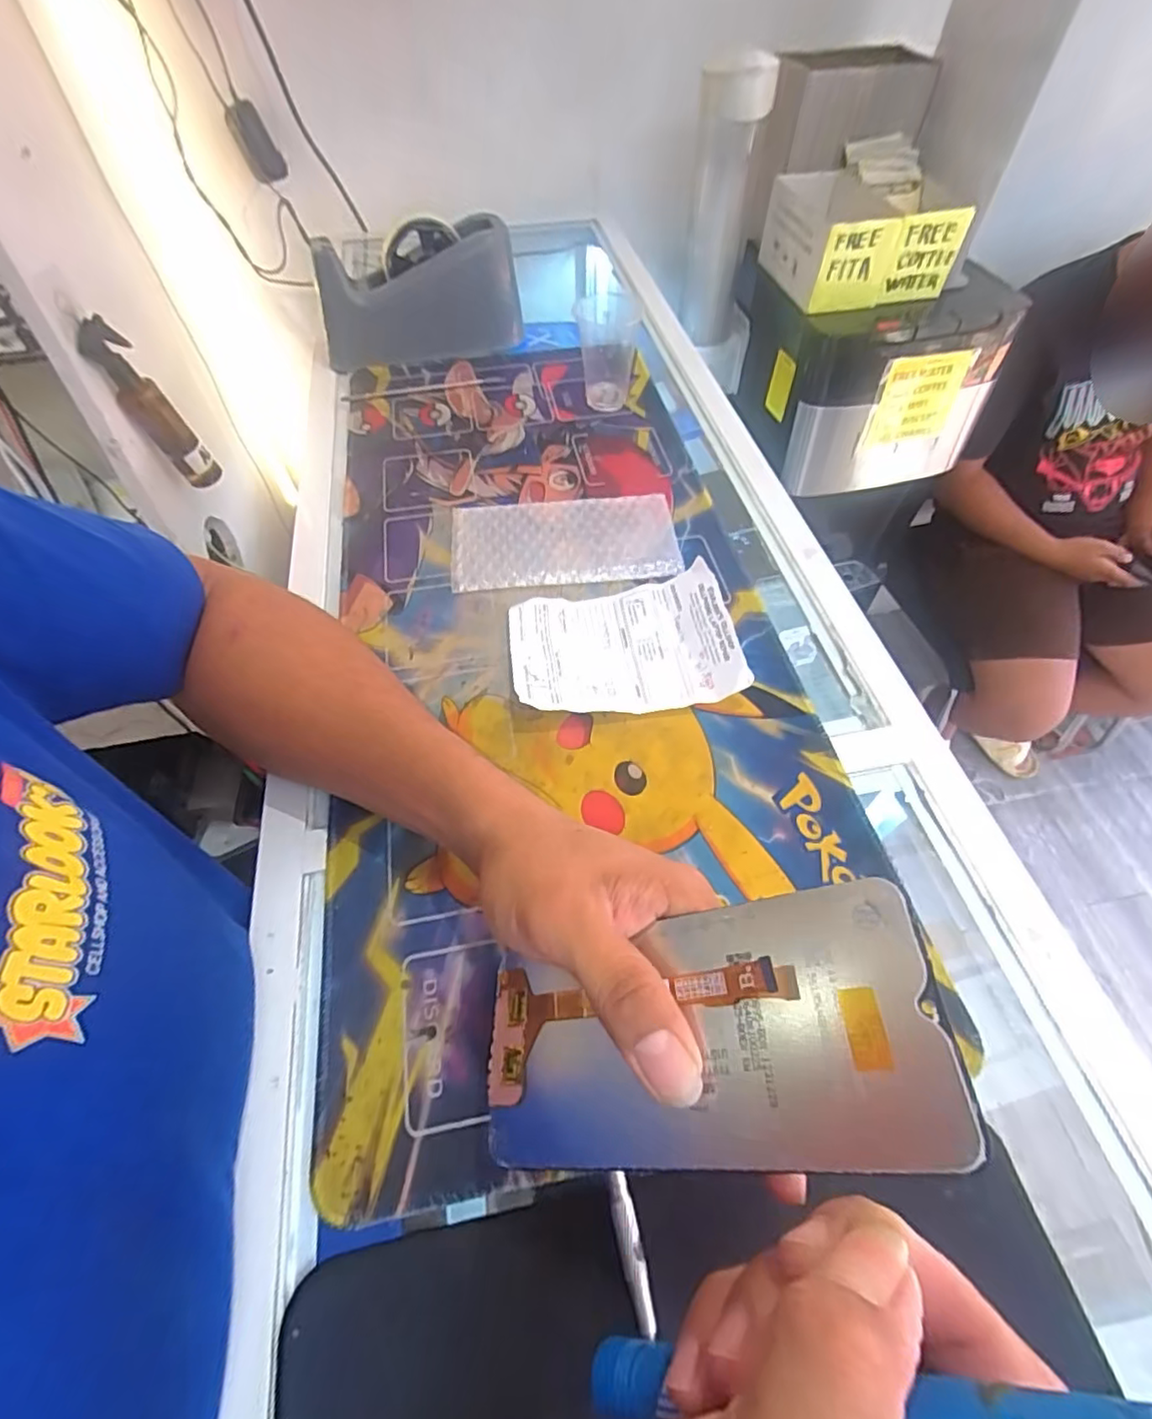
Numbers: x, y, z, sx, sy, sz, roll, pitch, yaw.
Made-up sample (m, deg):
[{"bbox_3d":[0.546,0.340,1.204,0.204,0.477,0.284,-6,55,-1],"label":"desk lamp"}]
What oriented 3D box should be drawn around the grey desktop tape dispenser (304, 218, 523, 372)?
[{"bbox_3d":[-0.158,-0.412,0.603,0.201,0.101,0.063,-10,56,-5],"label":"grey desktop tape dispenser"}]

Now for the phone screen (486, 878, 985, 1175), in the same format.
[{"bbox_3d":[0.031,0.105,0.190,0.150,0.010,0.070,-25,50,24],"label":"phone screen"}]

